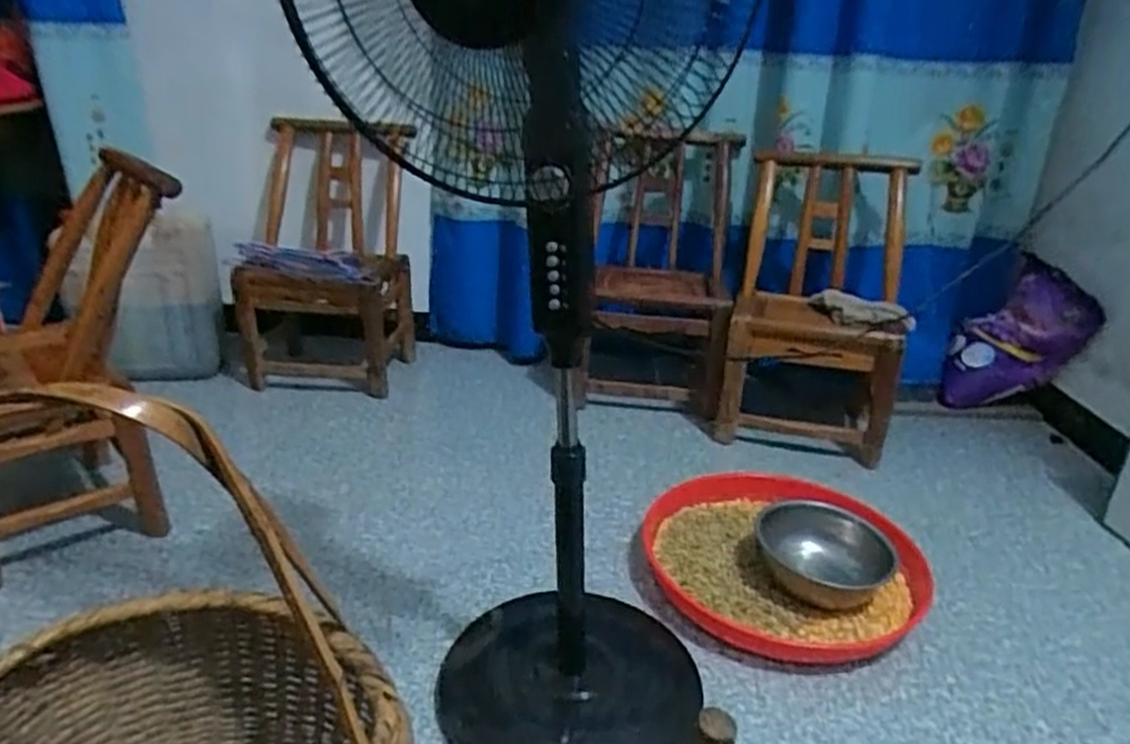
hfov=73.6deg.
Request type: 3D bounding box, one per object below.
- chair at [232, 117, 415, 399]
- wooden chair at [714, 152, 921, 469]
[{"bbox_3d":[-0.584,-0.280,1.822,0.387,0.588,0.322,4,25,5],"label":"chair"},{"bbox_3d":[0.603,-0.183,1.796,0.376,0.615,0.497,9,25,14],"label":"wooden chair"}]

